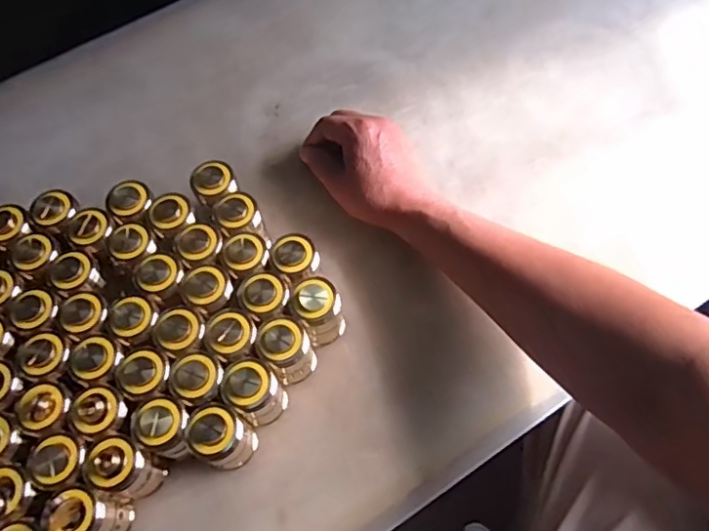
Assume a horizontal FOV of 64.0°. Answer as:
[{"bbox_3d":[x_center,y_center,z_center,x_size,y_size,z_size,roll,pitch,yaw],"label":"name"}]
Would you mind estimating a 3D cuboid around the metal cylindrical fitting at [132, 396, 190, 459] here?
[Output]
[{"bbox_3d":[-0.137,0.123,0.426,0.037,0.070,0.039,-1,64,2],"label":"metal cylindrical fitting"}]

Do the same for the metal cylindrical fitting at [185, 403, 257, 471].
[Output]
[{"bbox_3d":[-0.098,0.130,0.421,0.044,0.063,0.041,35,72,15],"label":"metal cylindrical fitting"}]

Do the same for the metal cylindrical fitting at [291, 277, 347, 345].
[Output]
[{"bbox_3d":[-0.028,0.037,0.461,0.036,0.069,0.034,-13,67,-4],"label":"metal cylindrical fitting"}]

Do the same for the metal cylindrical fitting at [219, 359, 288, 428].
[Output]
[{"bbox_3d":[-0.077,0.098,0.437,0.044,0.066,0.038,38,73,16],"label":"metal cylindrical fitting"}]

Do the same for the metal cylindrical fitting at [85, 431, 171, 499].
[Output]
[{"bbox_3d":[-0.166,0.147,0.414,0.038,0.070,0.039,-1,67,1],"label":"metal cylindrical fitting"}]

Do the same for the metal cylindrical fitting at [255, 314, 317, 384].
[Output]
[{"bbox_3d":[-0.054,0.065,0.449,0.037,0.070,0.039,-1,67,1],"label":"metal cylindrical fitting"}]

